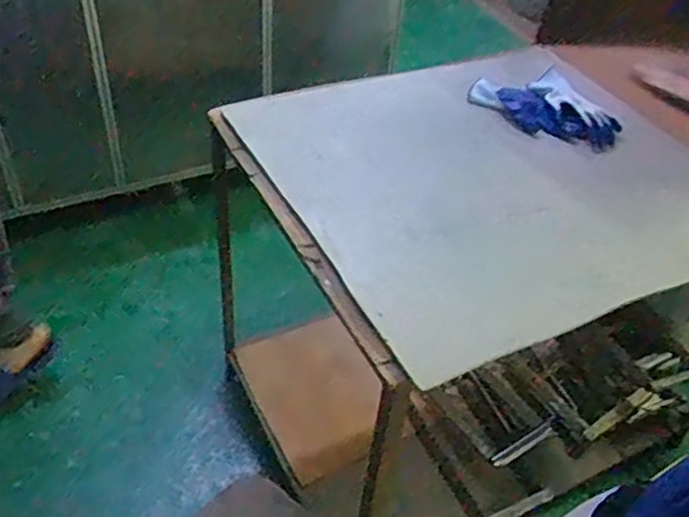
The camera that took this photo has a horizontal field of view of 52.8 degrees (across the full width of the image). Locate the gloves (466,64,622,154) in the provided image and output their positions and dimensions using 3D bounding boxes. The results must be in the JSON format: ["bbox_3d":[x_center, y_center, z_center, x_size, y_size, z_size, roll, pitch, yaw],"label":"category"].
[{"bbox_3d":[0.422,-0.317,1.429,0.176,0.054,0.331,-29,54,-32],"label":"gloves"}]

